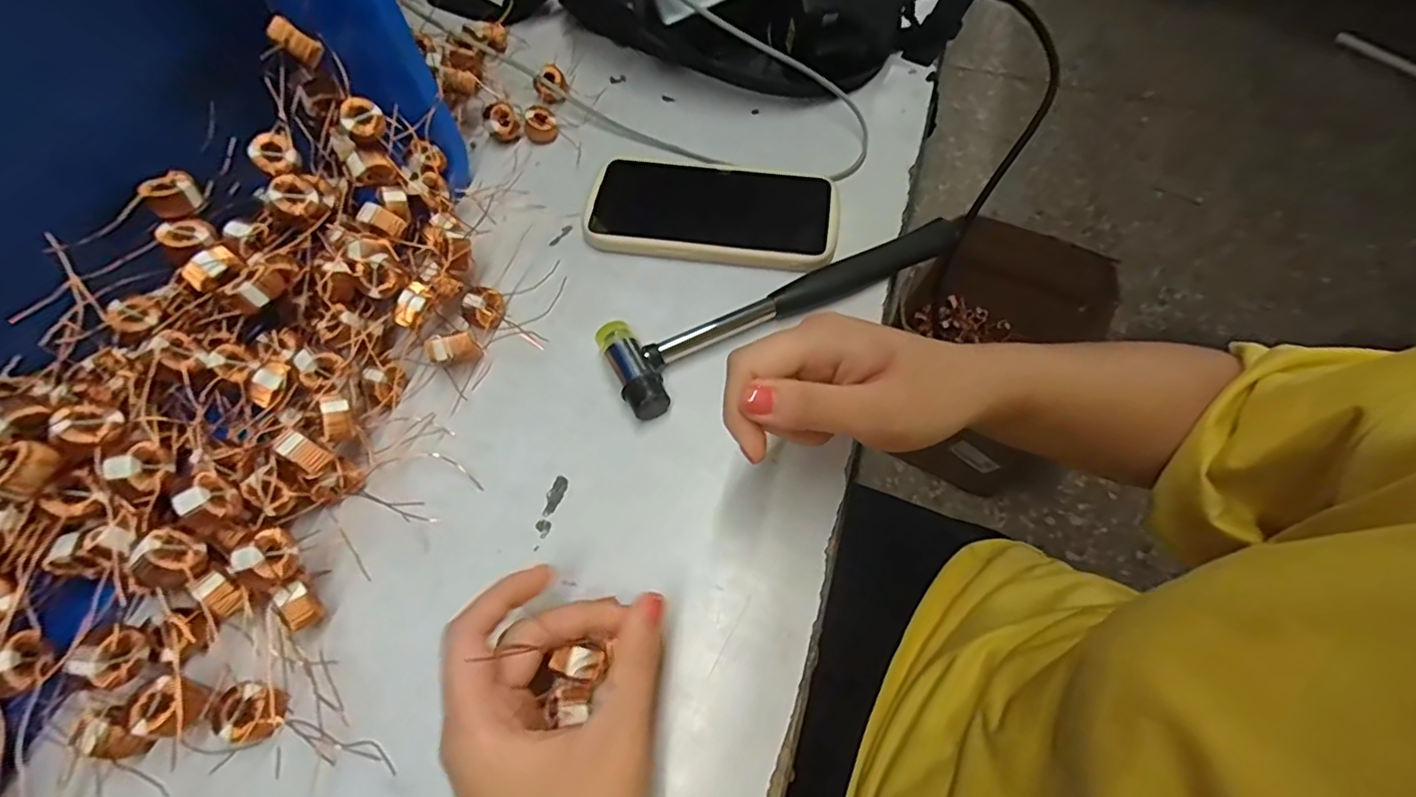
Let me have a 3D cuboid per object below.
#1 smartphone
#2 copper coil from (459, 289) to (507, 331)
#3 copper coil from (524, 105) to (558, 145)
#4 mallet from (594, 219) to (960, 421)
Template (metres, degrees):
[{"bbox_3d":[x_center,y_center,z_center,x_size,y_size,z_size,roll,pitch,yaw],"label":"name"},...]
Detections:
[{"bbox_3d":[0.003,-0.129,0.413,0.166,0.017,0.085,9,62,5],"label":"smartphone"},{"bbox_3d":[-0.135,-0.056,0.365,0.023,0.021,0.023,0,63,0],"label":"copper coil"},{"bbox_3d":[-0.127,-0.207,0.454,0.023,0.016,0.020,-9,62,-5],"label":"copper coil"},{"bbox_3d":[0.046,-0.066,0.374,0.235,0.020,0.060,-29,65,-14],"label":"mallet"}]

